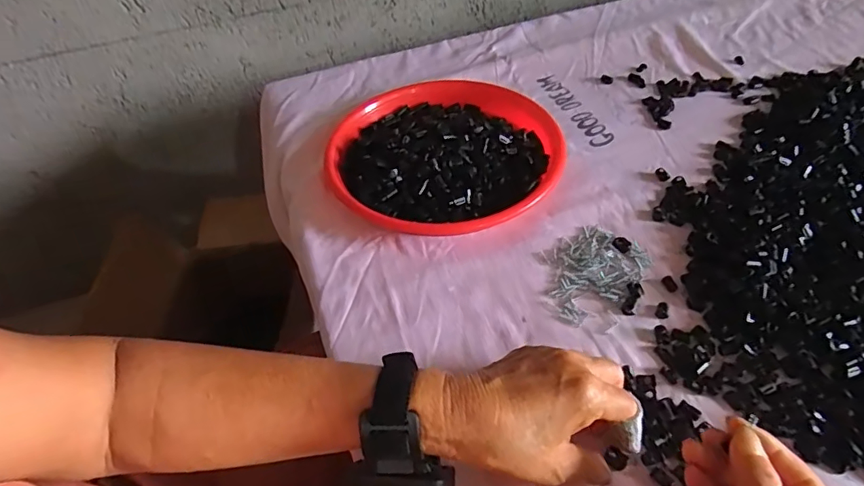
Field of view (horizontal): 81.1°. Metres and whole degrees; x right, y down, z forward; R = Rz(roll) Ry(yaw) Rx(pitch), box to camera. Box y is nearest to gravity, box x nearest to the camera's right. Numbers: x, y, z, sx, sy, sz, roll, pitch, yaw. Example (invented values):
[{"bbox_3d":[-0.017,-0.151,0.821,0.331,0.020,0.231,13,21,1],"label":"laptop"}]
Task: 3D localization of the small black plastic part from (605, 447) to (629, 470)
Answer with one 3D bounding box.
[{"bbox_3d":[0.127,0.150,0.348,0.016,0.005,0.014,21,54,22],"label":"small black plastic part"}]

